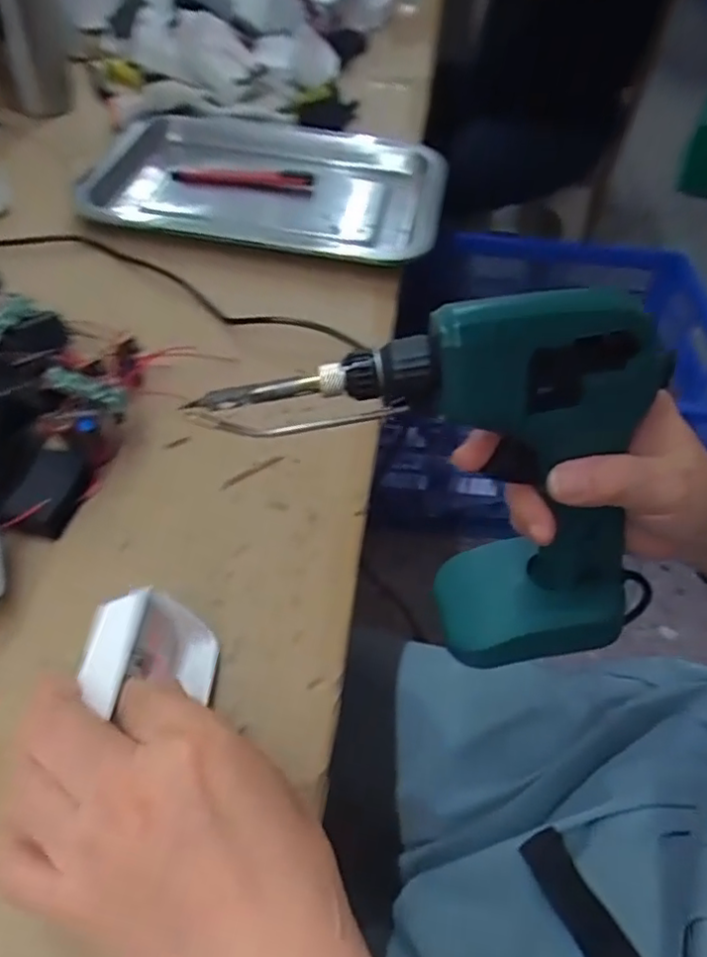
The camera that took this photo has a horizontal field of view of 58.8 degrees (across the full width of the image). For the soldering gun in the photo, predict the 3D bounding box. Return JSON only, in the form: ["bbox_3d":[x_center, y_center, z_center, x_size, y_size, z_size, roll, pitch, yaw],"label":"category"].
[{"bbox_3d":[0.040,0.007,0.269,0.197,0.161,0.070,5,52,1],"label":"soldering gun"}]

